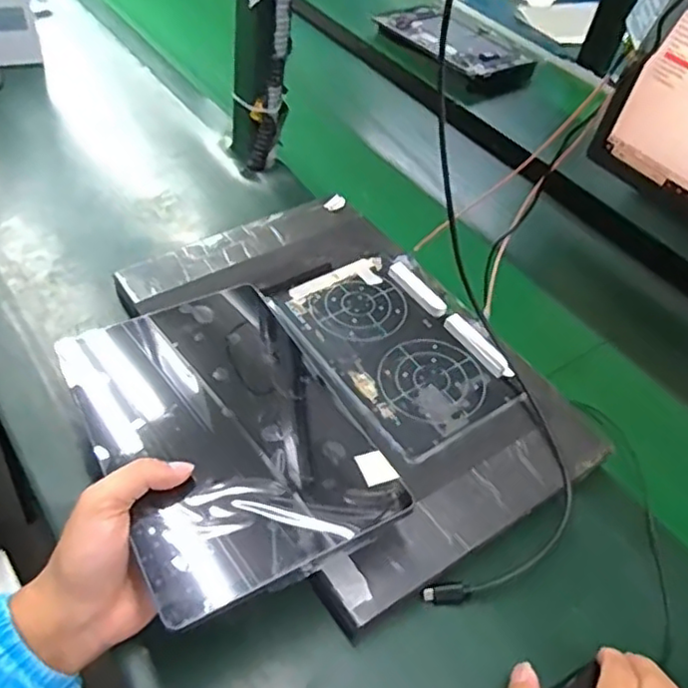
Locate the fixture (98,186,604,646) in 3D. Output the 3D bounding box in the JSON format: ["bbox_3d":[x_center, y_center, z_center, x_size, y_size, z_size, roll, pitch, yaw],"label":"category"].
[{"bbox_3d":[0.001,0.008,0.577,0.267,0.040,0.393,-23,55,-28],"label":"fixture"}]

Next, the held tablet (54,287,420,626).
[{"bbox_3d":[-0.086,0.054,0.463,0.162,0.009,0.247,-21,49,-22],"label":"held tablet"}]

